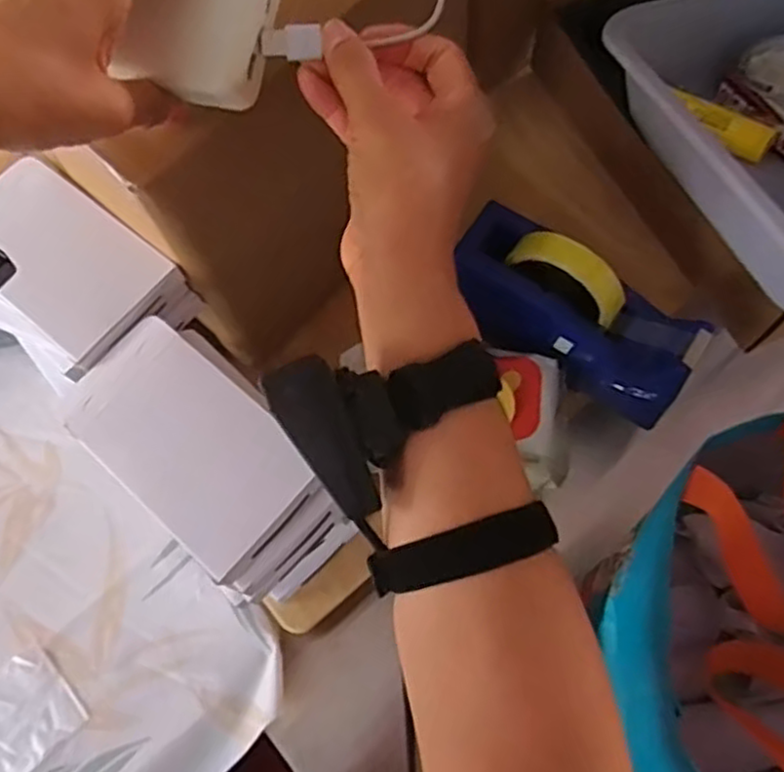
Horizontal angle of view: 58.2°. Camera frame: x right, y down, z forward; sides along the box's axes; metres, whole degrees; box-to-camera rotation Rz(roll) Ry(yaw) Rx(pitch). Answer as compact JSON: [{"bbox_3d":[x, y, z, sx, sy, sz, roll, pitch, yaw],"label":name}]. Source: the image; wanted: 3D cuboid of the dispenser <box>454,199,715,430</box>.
[{"bbox_3d":[0.137,-0.055,0.535,0.196,0.075,0.078,36,70,0],"label":"dispenser"}]

